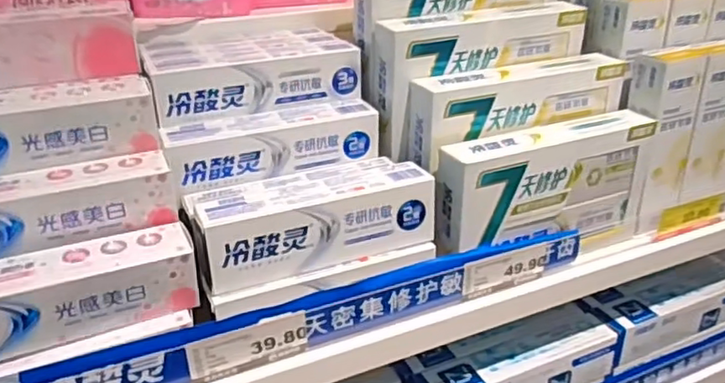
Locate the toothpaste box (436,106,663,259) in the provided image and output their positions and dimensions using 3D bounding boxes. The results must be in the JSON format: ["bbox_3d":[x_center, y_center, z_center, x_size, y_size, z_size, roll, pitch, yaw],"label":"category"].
[{"bbox_3d":[0.173,-0.002,0.578,0.221,0.114,0.042,-13,28,-21],"label":"toothpaste box"}]

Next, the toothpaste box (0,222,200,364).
[{"bbox_3d":[-0.228,0.078,0.414,0.221,0.059,0.041,-11,27,-24],"label":"toothpaste box"}]

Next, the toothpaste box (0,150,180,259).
[{"bbox_3d":[-0.254,0.019,0.441,0.229,0.050,0.043,-12,28,-21],"label":"toothpaste box"}]

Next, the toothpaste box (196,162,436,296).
[{"bbox_3d":[-0.034,0.025,0.504,0.190,0.060,0.043,-12,28,-20],"label":"toothpaste box"}]

